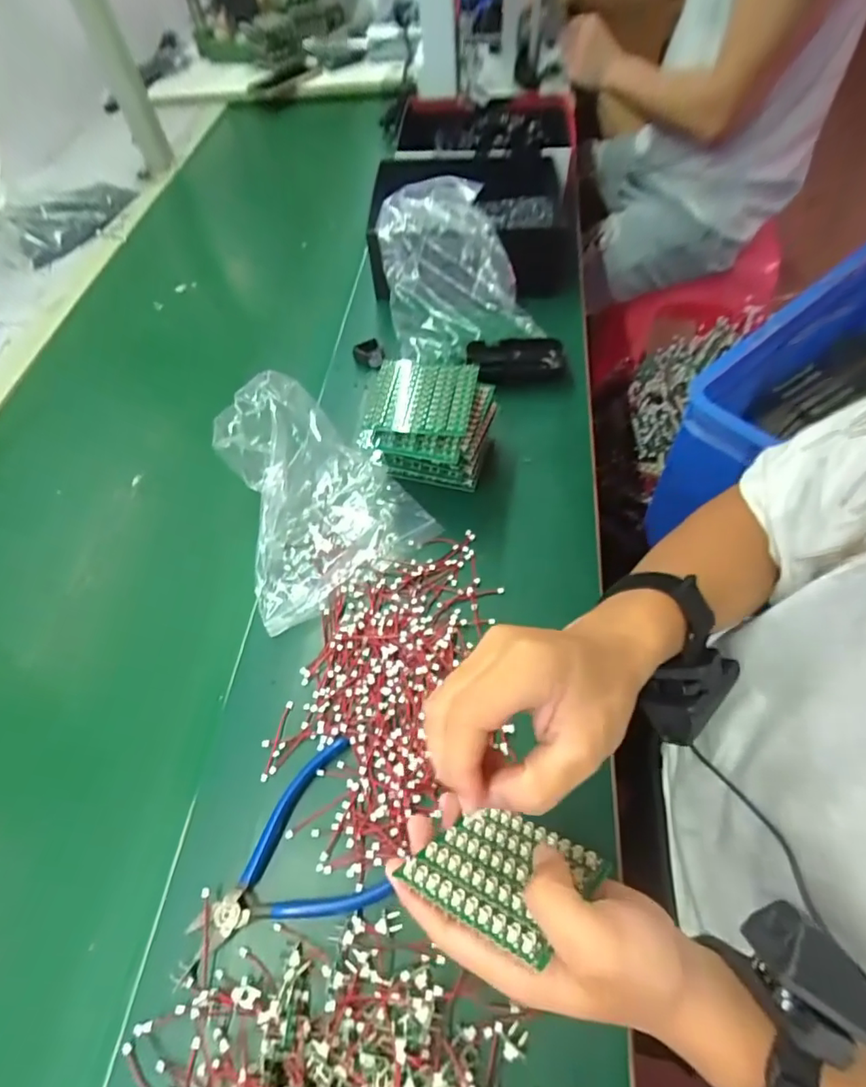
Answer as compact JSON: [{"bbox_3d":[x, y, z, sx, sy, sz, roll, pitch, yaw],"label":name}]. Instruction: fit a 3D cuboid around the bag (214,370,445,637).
[{"bbox_3d":[-0.128,-0.054,0.471,0.169,0.066,0.216,-36,63,-18],"label":"bag"}]

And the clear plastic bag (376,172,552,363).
[{"bbox_3d":[0.019,-0.317,0.594,0.151,0.110,0.187,-17,59,-8],"label":"clear plastic bag"}]

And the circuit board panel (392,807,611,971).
[{"bbox_3d":[0.038,0.168,0.273,0.077,0.083,0.005,10,98,38],"label":"circuit board panel"}]

